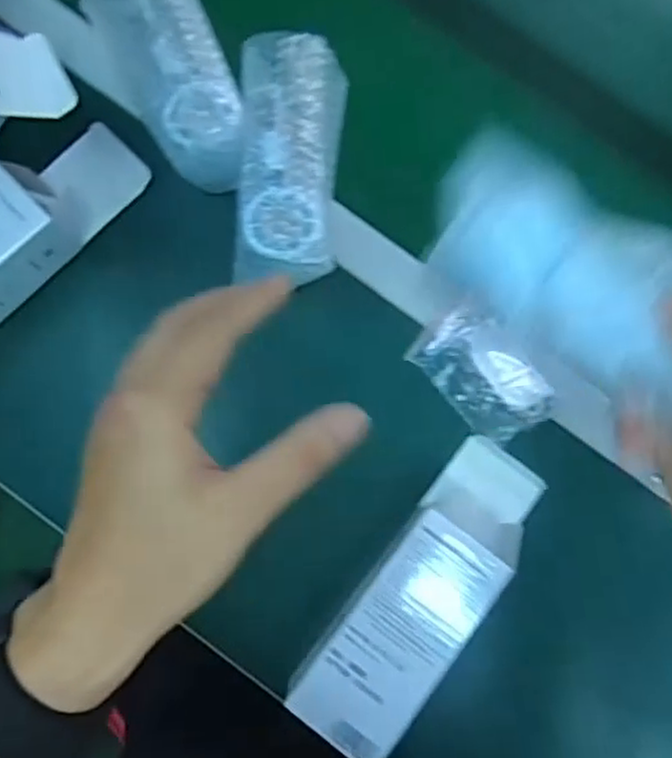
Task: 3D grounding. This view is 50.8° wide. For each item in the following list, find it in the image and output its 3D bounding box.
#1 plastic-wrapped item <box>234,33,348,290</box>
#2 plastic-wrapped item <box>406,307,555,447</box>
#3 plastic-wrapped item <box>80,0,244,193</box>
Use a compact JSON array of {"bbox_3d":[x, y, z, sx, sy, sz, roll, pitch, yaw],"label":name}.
[{"bbox_3d":[-0.034,-0.170,0.547,0.079,0.052,0.199,2,81,-3],"label":"plastic-wrapped item"},{"bbox_3d":[0.118,-0.004,0.560,0.072,0.011,0.110,-42,85,-9],"label":"plastic-wrapped item"},{"bbox_3d":[-0.129,-0.246,0.549,0.080,0.052,0.205,-25,83,-7],"label":"plastic-wrapped item"}]

